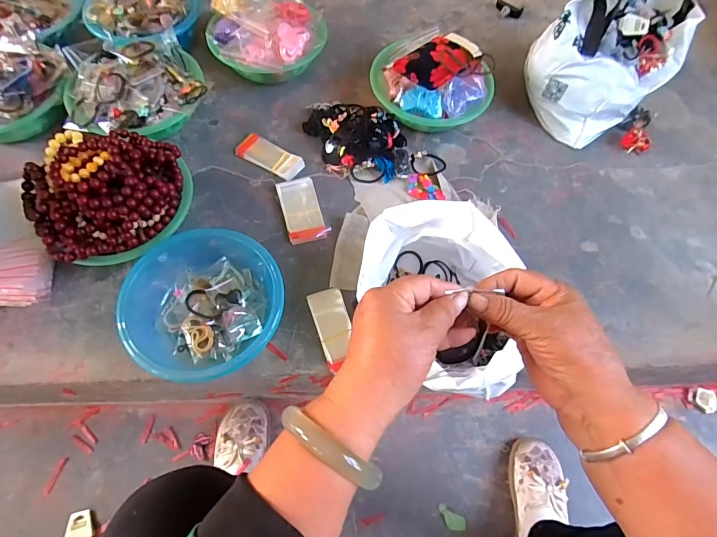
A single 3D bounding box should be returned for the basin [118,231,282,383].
[{"bbox_3d":[-0.226,0.051,0.610,0.221,0.075,0.212,1,64,-3],"label":"basin"}]

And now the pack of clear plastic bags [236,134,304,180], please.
[{"bbox_3d":[-0.168,-0.211,0.769,0.125,0.016,0.058,28,66,10],"label":"pack of clear plastic bags"}]

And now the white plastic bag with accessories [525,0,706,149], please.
[{"bbox_3d":[0.518,-0.430,0.819,0.323,0.194,0.204,-30,69,-16],"label":"white plastic bag with accessories"}]

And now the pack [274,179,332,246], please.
[{"bbox_3d":[-0.100,-0.102,0.720,0.068,0.017,0.129,-14,66,-10],"label":"pack"}]

